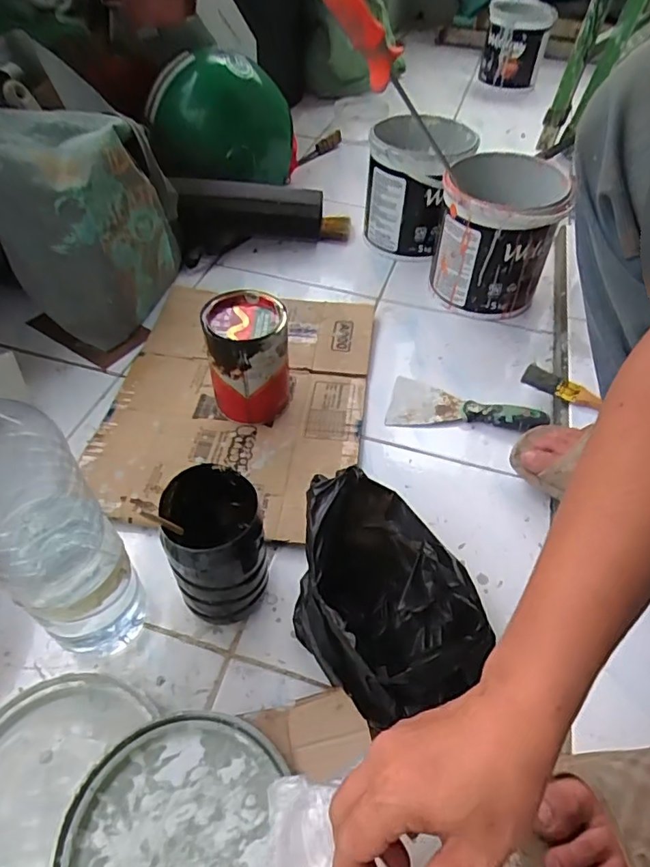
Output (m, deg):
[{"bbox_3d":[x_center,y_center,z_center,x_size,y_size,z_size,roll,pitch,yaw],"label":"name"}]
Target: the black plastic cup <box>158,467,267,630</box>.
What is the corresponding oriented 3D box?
[{"bbox_3d":[-0.098,0.107,0.478,0.070,0.145,0.081,-14,52,-16],"label":"black plastic cup"}]

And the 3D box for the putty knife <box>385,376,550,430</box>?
[{"bbox_3d":[0.185,-0.035,0.699,0.195,0.025,0.084,13,50,7],"label":"putty knife"}]

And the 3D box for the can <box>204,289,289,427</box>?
[{"bbox_3d":[-0.094,-0.089,0.653,0.093,0.134,0.095,2,50,-3],"label":"can"}]

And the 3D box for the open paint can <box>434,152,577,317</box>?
[{"bbox_3d":[0.260,-0.298,0.829,0.165,0.191,0.164,2,50,-3],"label":"open paint can"}]

